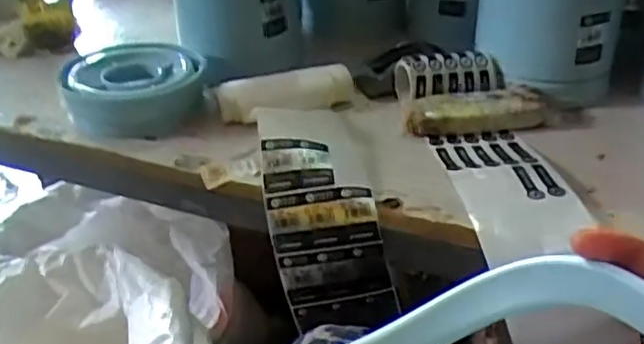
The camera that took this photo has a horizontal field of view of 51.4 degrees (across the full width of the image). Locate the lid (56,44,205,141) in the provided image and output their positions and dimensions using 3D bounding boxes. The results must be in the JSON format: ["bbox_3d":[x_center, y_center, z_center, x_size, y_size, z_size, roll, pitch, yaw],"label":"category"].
[{"bbox_3d":[-0.206,-0.094,0.749,0.142,0.057,0.147,0,32,1],"label":"lid"}]

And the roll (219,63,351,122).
[{"bbox_3d":[-0.039,-0.091,0.744,0.151,0.033,0.044,-9,33,-13],"label":"roll"}]

